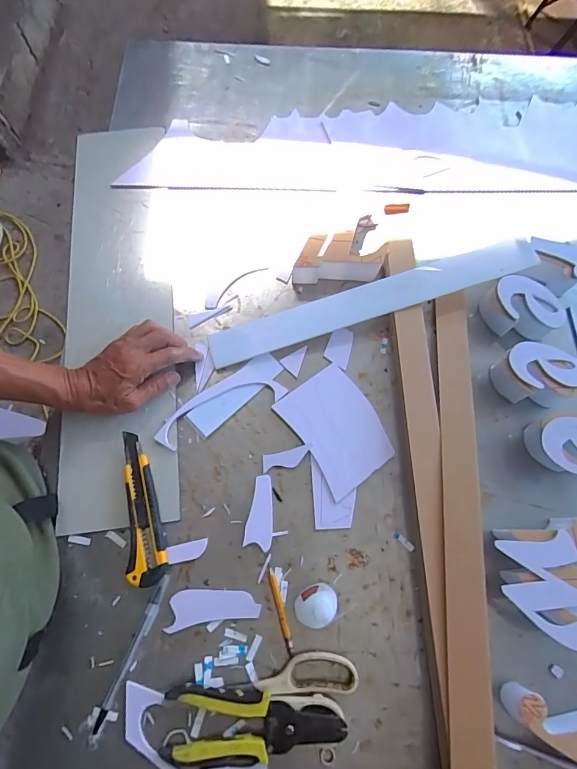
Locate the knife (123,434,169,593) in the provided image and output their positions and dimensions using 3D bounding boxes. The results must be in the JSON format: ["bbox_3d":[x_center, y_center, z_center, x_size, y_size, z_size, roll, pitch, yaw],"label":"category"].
[{"bbox_3d":[-0.163,0.138,0.474,0.039,0.023,0.165,-9,71,-5],"label":"knife"}]

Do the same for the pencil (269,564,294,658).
[{"bbox_3d":[-0.008,0.242,0.447,0.008,0.006,0.087,-15,71,-7],"label":"pencil"}]

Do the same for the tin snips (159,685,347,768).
[{"bbox_3d":[-0.034,0.336,0.406,0.172,0.020,0.066,2,70,-1],"label":"tin snips"}]

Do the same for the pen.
[{"bbox_3d":[-0.160,0.276,0.430,0.013,0.007,0.149,20,71,6],"label":"pen"}]

